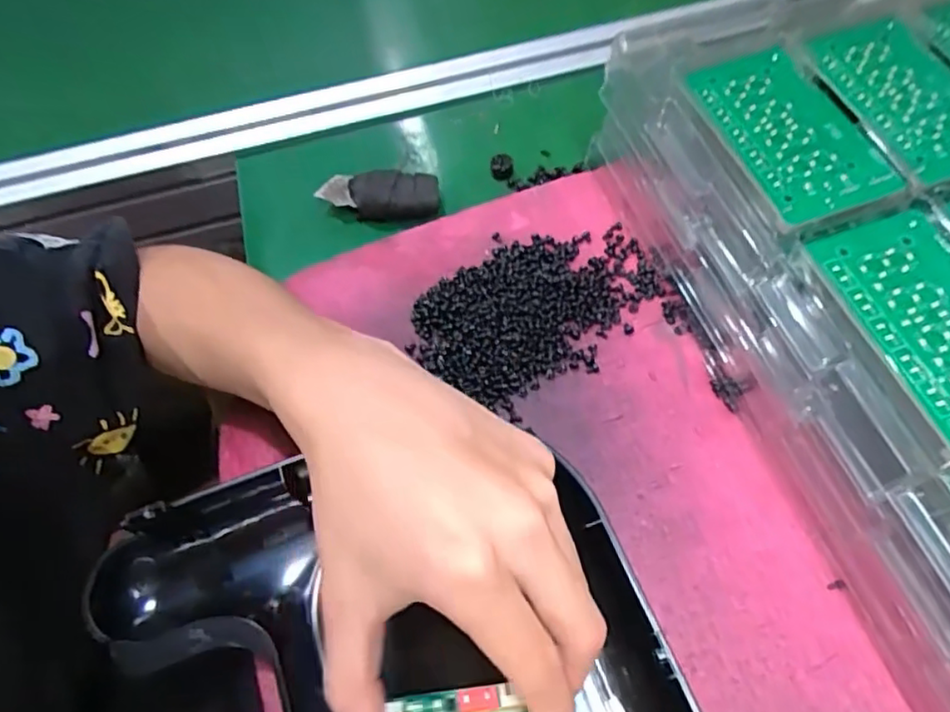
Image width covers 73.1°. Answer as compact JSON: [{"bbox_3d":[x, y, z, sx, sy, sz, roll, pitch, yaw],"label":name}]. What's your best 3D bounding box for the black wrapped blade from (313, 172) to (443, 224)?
[{"bbox_3d":[-0.058,-0.099,0.392,0.074,0.019,0.025,3,62,4],"label":"black wrapped blade"}]

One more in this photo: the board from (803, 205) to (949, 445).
[{"bbox_3d":[0.187,-0.014,0.257,0.058,0.004,0.105,-17,63,-6],"label":"board"}]

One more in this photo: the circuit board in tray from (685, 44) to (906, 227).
[{"bbox_3d":[0.148,-0.110,0.307,0.058,0.004,0.104,-18,63,-7],"label":"circuit board in tray"}]

